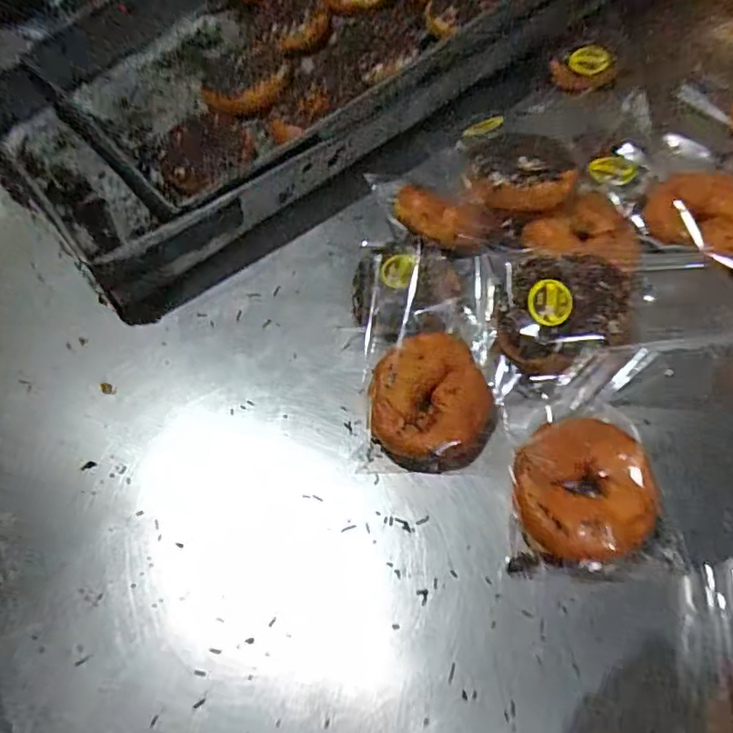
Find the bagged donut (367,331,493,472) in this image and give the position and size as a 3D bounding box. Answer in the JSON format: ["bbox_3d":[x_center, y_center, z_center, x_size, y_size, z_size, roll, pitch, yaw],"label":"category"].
[{"bbox_3d":[0.050,0.027,0.451,0.092,0.041,0.097,-2,60,3],"label":"bagged donut"}]

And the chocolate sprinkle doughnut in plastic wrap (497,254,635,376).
[{"bbox_3d":[0.152,-0.040,0.449,0.093,0.030,0.092,6,61,7],"label":"chocolate sprinkle doughnut in plastic wrap"}]

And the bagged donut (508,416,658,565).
[{"bbox_3d":[0.150,0.089,0.409,0.091,0.031,0.097,4,61,6],"label":"bagged donut"}]

